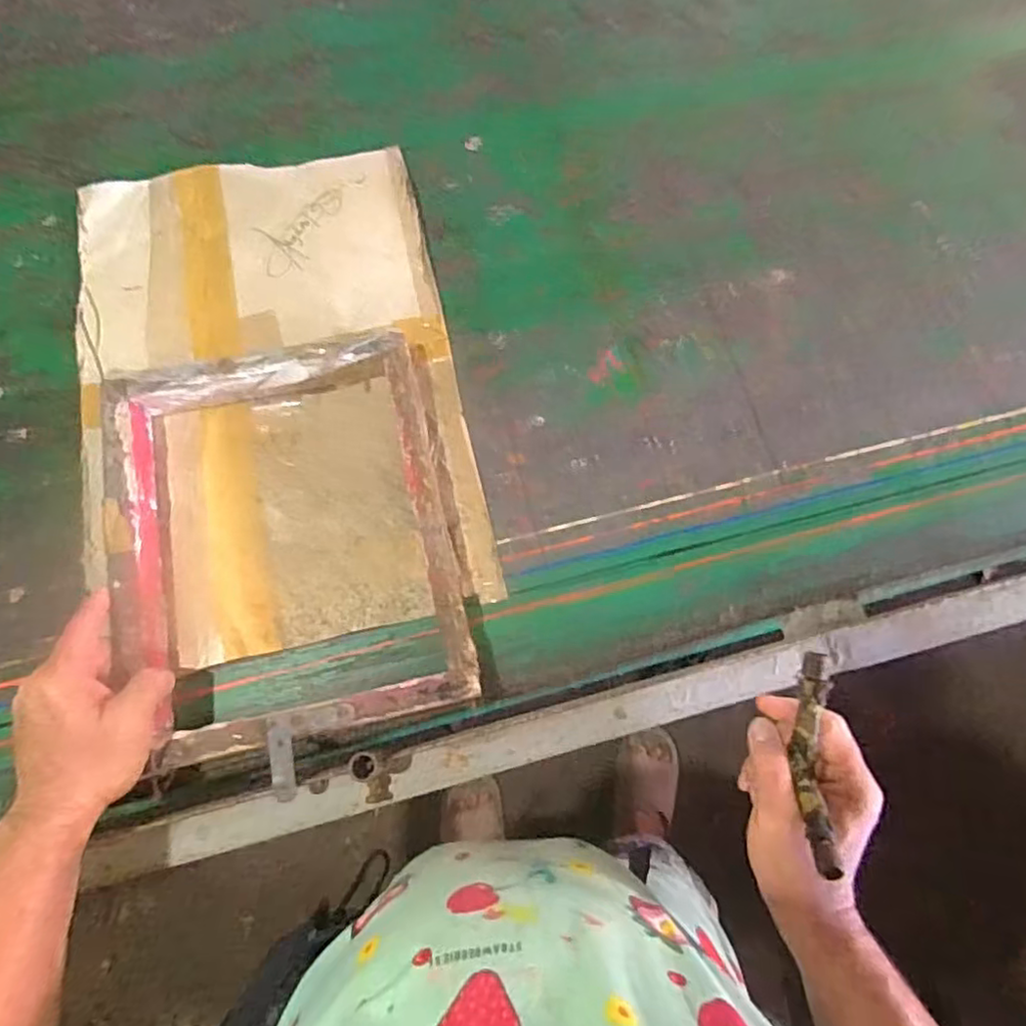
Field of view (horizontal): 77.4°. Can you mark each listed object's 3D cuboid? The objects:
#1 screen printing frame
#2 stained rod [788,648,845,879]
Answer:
[{"bbox_3d":[-0.187,0.022,0.547,0.270,0.055,0.327,-11,73,-7],"label":"screen printing frame"},{"bbox_3d":[0.195,0.154,0.410,0.014,0.035,0.124,9,64,2],"label":"stained rod"}]

